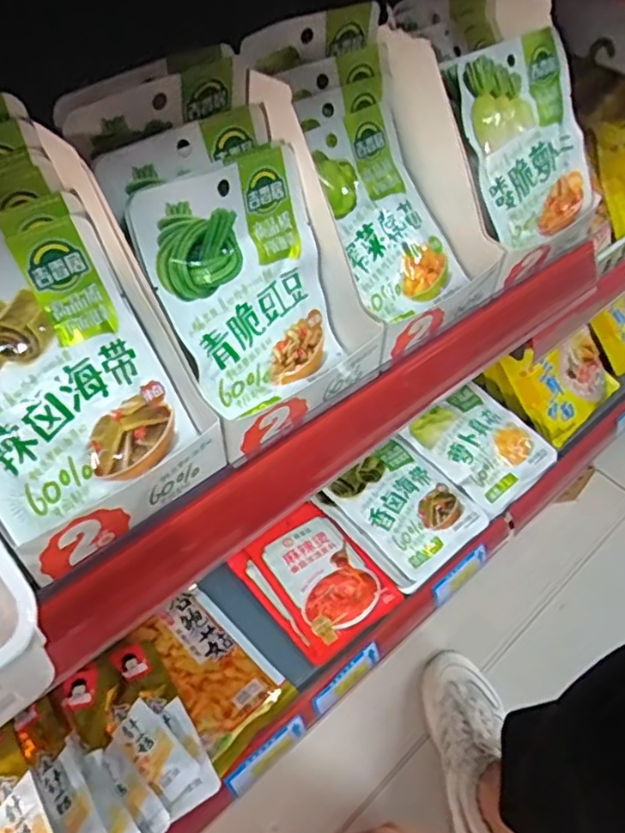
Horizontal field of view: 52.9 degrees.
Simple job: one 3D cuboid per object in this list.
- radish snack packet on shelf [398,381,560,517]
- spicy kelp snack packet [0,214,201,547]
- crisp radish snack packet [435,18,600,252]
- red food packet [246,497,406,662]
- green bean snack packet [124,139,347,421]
[{"bbox_3d":[0.212,0.034,0.788,0.127,0.024,0.154,-33,60,-26],"label":"radish snack packet on shelf"},{"bbox_3d":[-0.135,-0.025,0.315,0.107,0.010,0.142,-33,105,-26],"label":"spicy kelp snack packet"},{"bbox_3d":[0.146,-0.184,0.424,0.096,0.127,0.010,-32,22,-22],"label":"crisp radish snack packet"},{"bbox_3d":[0.010,0.173,0.699,0.106,0.009,0.153,-30,59,-24],"label":"red food packet"},{"bbox_3d":[-0.038,-0.074,0.358,0.107,0.132,0.015,-35,31,-30],"label":"green bean snack packet"}]

